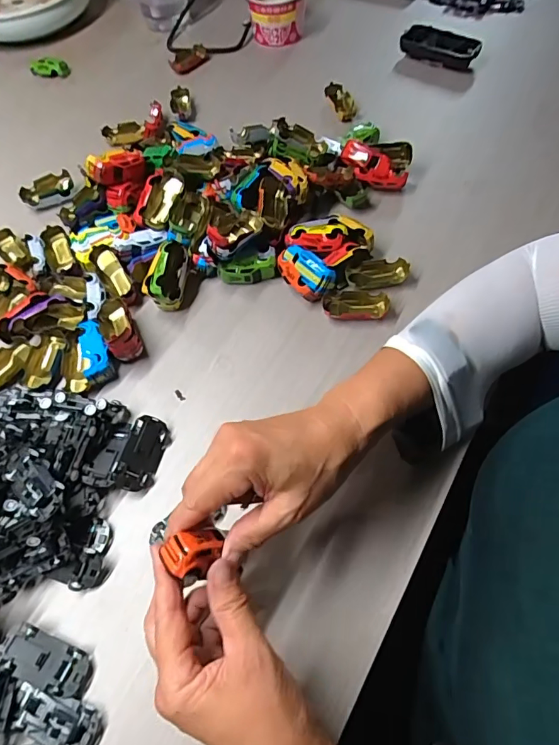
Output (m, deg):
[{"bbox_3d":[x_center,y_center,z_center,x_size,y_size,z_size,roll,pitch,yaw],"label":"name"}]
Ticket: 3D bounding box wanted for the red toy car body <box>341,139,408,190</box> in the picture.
[{"bbox_3d":[0.109,-0.243,0.540,0.083,0.031,0.030,36,68,6],"label":"red toy car body"}]

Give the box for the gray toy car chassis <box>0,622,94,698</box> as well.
[{"bbox_3d":[-0.168,0.207,0.333,0.066,0.018,0.028,18,63,14],"label":"gray toy car chassis"}]

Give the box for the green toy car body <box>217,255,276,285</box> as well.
[{"bbox_3d":[-0.034,-0.109,0.496,0.059,0.030,0.017,-14,59,-3],"label":"green toy car body"}]

